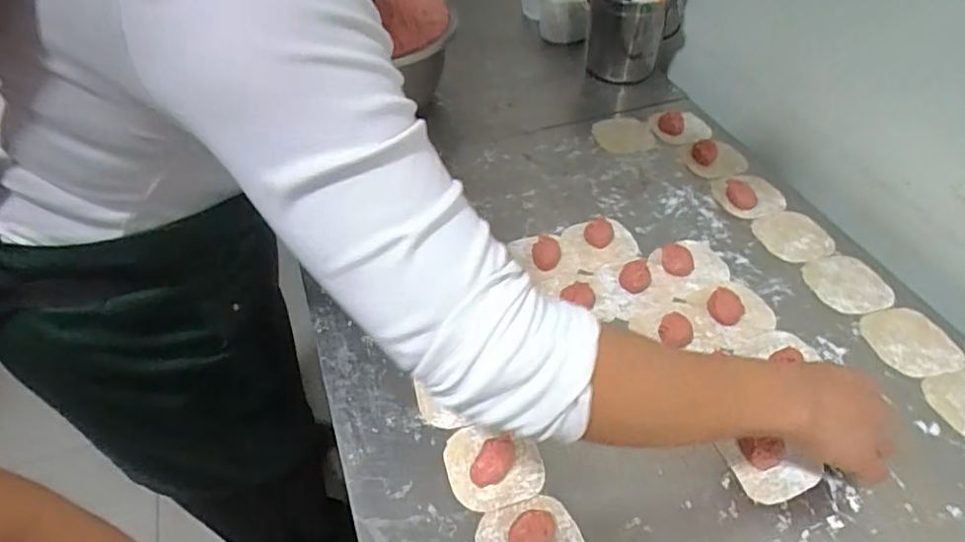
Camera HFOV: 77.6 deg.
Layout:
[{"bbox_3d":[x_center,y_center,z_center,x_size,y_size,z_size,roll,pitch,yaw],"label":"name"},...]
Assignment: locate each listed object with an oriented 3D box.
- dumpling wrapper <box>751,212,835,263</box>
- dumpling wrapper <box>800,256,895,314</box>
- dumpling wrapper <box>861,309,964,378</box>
[{"bbox_3d":[0.359,-0.041,0.693,0.078,0.004,0.077,-1,47,1],"label":"dumpling wrapper"},{"bbox_3d":[0.390,0.012,0.639,0.080,0.004,0.078,-1,47,1],"label":"dumpling wrapper"},{"bbox_3d":[0.423,0.071,0.590,0.084,0.007,0.076,-8,48,-6],"label":"dumpling wrapper"}]

